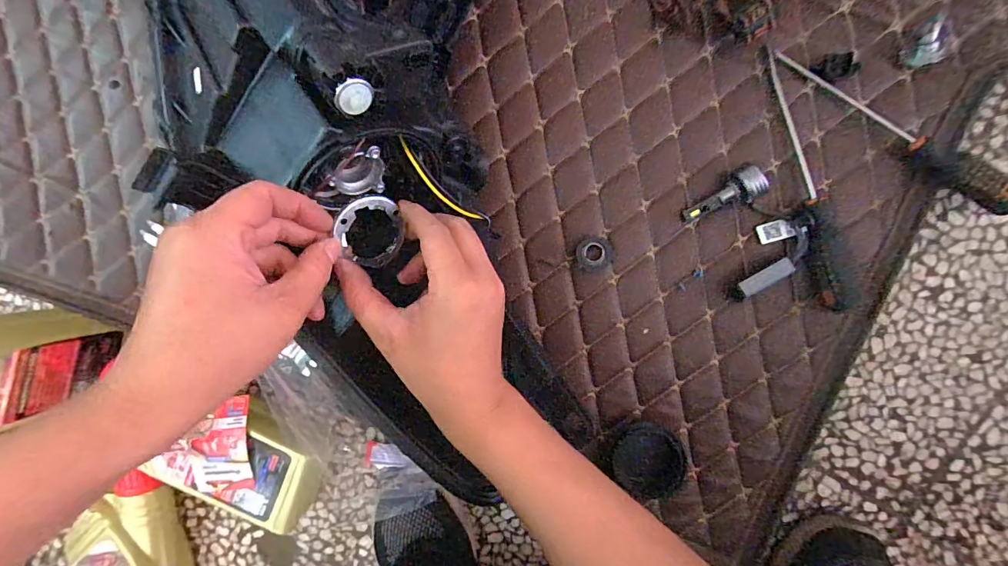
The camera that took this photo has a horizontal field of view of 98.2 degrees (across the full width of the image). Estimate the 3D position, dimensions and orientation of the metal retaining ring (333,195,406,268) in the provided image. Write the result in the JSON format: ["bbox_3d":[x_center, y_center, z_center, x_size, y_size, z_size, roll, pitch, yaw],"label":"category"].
[{"bbox_3d":[-0.089,-0.035,0.297,0.008,0.051,0.047,33,89,35],"label":"metal retaining ring"}]

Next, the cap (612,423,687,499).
[{"bbox_3d":[0.148,0.181,0.441,0.073,0.011,0.067,0,94,5],"label":"cap"}]

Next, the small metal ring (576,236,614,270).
[{"bbox_3d":[0.091,-0.029,0.434,0.036,0.014,0.033,0,94,5],"label":"small metal ring"}]

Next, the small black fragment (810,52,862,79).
[{"bbox_3d":[0.305,-0.199,0.400,0.037,0.004,0.022,-2,94,5],"label":"small black fragment"}]

